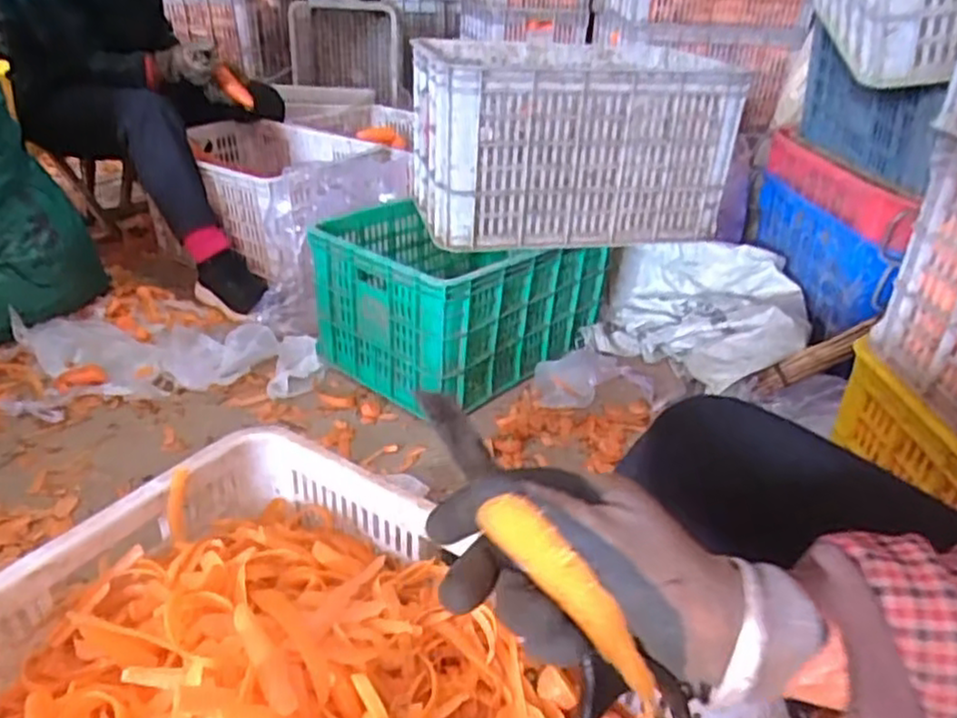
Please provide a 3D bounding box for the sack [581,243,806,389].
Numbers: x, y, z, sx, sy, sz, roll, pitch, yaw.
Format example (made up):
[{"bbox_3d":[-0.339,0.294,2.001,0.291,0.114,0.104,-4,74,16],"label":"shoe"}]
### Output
[{"bbox_3d":[0.422,-0.081,1.397,0.394,0.162,0.403,16,32,22],"label":"sack"}]

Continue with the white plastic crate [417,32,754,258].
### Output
[{"bbox_3d":[0.150,-0.389,1.276,0.498,0.270,0.325,-4,31,-11],"label":"white plastic crate"}]

